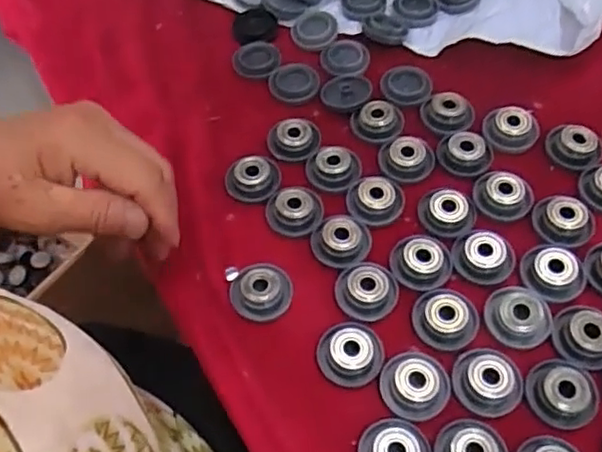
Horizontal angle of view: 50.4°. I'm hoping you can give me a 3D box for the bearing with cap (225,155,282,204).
[{"bbox_3d":[-0.029,-0.029,0.386,0.033,0.007,0.030,0,57,0],"label":"bearing with cap"}]

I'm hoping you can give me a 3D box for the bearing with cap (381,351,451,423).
[{"bbox_3d":[0.056,0.077,0.311,0.033,0.009,0.032,0,57,0],"label":"bearing with cap"}]

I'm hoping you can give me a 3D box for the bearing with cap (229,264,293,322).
[{"bbox_3d":[-0.022,0.034,0.346,0.033,0.011,0.032,3,57,2],"label":"bearing with cap"}]

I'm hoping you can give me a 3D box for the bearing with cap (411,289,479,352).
[{"bbox_3d":[0.075,0.046,0.330,0.032,0.009,0.031,0,57,0],"label":"bearing with cap"}]

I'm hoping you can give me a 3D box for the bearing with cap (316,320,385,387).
[{"bbox_3d":[0.025,0.064,0.323,0.032,0.011,0.032,0,57,0],"label":"bearing with cap"}]

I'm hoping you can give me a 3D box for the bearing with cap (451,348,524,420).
[{"bbox_3d":[0.090,0.075,0.310,0.032,0.011,0.030,0,57,0],"label":"bearing with cap"}]

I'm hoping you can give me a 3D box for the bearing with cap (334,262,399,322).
[{"bbox_3d":[0.035,0.033,0.341,0.033,0.008,0.032,10,58,7],"label":"bearing with cap"}]

